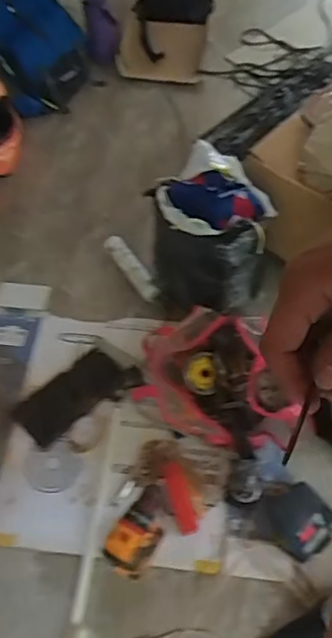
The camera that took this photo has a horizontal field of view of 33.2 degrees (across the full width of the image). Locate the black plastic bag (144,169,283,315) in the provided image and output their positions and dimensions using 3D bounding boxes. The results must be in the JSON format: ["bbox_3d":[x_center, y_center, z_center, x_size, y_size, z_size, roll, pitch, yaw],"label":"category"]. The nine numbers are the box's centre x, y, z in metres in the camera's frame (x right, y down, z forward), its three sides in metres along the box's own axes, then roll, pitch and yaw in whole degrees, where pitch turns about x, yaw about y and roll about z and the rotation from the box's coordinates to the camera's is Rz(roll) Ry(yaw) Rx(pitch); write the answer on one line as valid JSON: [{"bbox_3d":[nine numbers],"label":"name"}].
[{"bbox_3d":[0.097,-0.178,1.369,0.243,0.324,0.283,-31,63,-15],"label":"black plastic bag"}]

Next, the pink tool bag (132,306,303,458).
[{"bbox_3d":[0.119,0.137,1.272,0.371,0.178,0.280,14,61,10],"label":"pink tool bag"}]

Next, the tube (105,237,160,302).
[{"bbox_3d":[-0.094,-0.145,1.514,0.050,0.047,0.235,-29,63,-14],"label":"tube"}]

